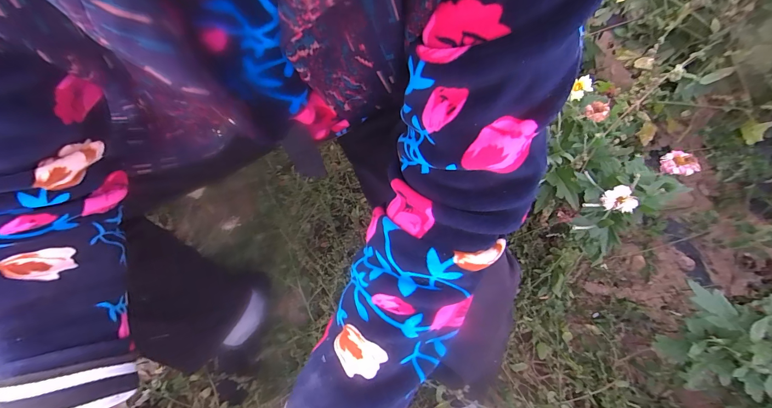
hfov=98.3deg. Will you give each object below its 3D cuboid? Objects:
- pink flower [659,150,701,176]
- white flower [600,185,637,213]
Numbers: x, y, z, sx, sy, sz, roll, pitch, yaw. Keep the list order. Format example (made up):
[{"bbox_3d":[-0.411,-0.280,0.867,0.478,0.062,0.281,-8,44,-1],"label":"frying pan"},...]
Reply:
[{"bbox_3d":[0.273,-0.037,0.314,0.024,0.019,0.027,-26,71,-7],"label":"pink flower"},{"bbox_3d":[0.255,-0.004,0.363,0.022,0.024,0.029,-37,72,-10],"label":"white flower"}]

